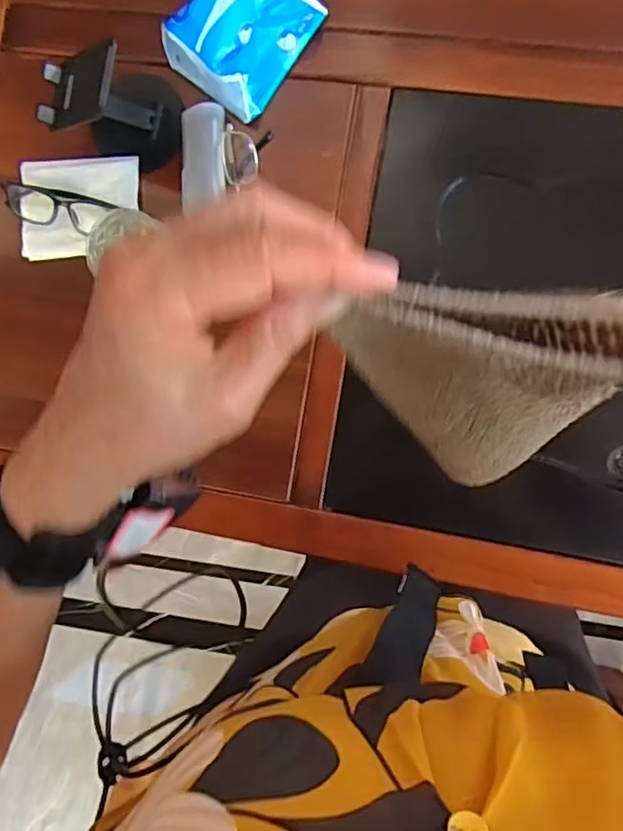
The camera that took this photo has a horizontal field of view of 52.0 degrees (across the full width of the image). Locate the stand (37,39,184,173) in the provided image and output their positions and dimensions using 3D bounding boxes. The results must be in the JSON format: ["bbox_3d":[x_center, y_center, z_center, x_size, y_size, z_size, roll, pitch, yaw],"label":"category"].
[{"bbox_3d":[-0.184,-0.290,0.599,0.124,0.064,0.084,23,95,7],"label":"stand"}]

